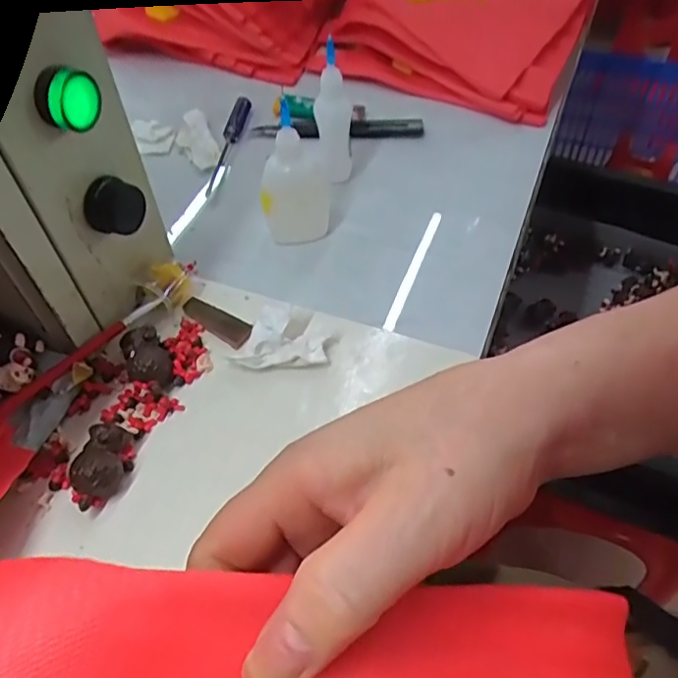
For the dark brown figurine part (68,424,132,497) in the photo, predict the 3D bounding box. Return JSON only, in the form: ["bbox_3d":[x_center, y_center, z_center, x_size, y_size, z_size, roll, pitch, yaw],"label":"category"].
[{"bbox_3d":[-0.124,0.065,0.309,0.023,0.023,0.036,-5,53,-1],"label":"dark brown figurine part"}]

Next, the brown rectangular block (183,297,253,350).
[{"bbox_3d":[-0.078,-0.012,0.373,0.051,0.004,0.018,29,60,23],"label":"brown rectangular block"}]

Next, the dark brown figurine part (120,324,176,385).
[{"bbox_3d":[-0.112,0.012,0.347,0.025,0.021,0.038,-22,55,-13],"label":"dark brown figurine part"}]

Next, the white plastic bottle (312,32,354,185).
[{"bbox_3d":[-0.004,-0.156,0.424,0.025,0.098,0.026,-3,53,1],"label":"white plastic bottle"}]

